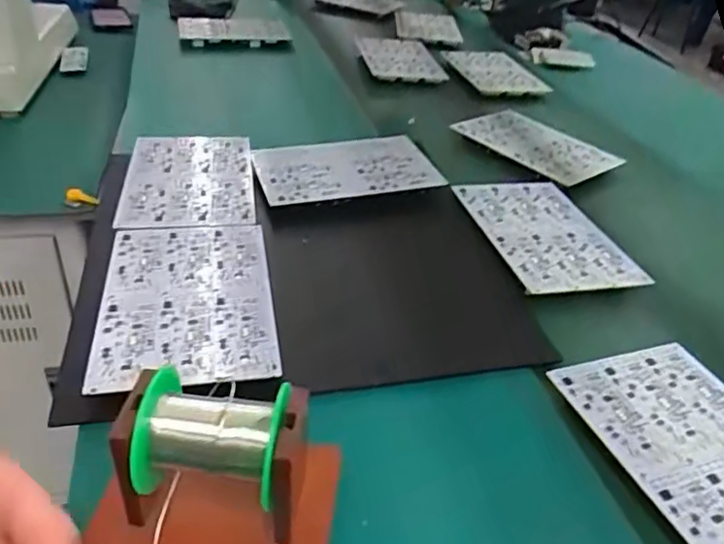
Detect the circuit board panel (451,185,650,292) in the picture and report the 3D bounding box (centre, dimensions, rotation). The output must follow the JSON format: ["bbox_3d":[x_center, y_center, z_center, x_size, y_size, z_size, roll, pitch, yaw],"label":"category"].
[{"bbox_3d":[0.196,-0.047,0.648,0.133,0.005,0.198,-4,38,-14],"label":"circuit board panel"}]

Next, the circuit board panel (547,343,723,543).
[{"bbox_3d":[0.247,0.130,0.418,0.135,0.006,0.205,-10,39,-21],"label":"circuit board panel"}]

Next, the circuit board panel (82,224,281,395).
[{"bbox_3d":[-0.147,0.019,0.508,0.135,0.005,0.201,-3,37,-13],"label":"circuit board panel"}]

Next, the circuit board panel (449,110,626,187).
[{"bbox_3d":[0.242,-0.179,0.828,0.141,0.008,0.196,-21,45,-32],"label":"circuit board panel"}]

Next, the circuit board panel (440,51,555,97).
[{"bbox_3d":[0.243,-0.355,1.059,0.141,0.010,0.212,-3,38,-13],"label":"circuit board panel"}]

